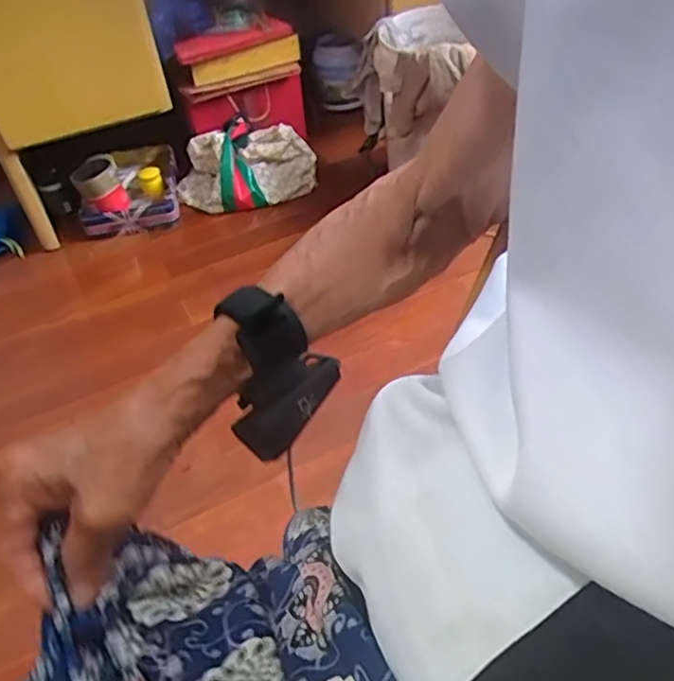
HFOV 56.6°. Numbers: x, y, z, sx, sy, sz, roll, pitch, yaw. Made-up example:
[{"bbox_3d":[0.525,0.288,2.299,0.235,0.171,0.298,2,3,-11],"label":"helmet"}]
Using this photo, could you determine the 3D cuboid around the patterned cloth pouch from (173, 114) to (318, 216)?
[{"bbox_3d":[-0.198,-0.380,1.337,0.291,0.154,0.137,-3,43,2],"label":"patterned cloth pouch"}]

